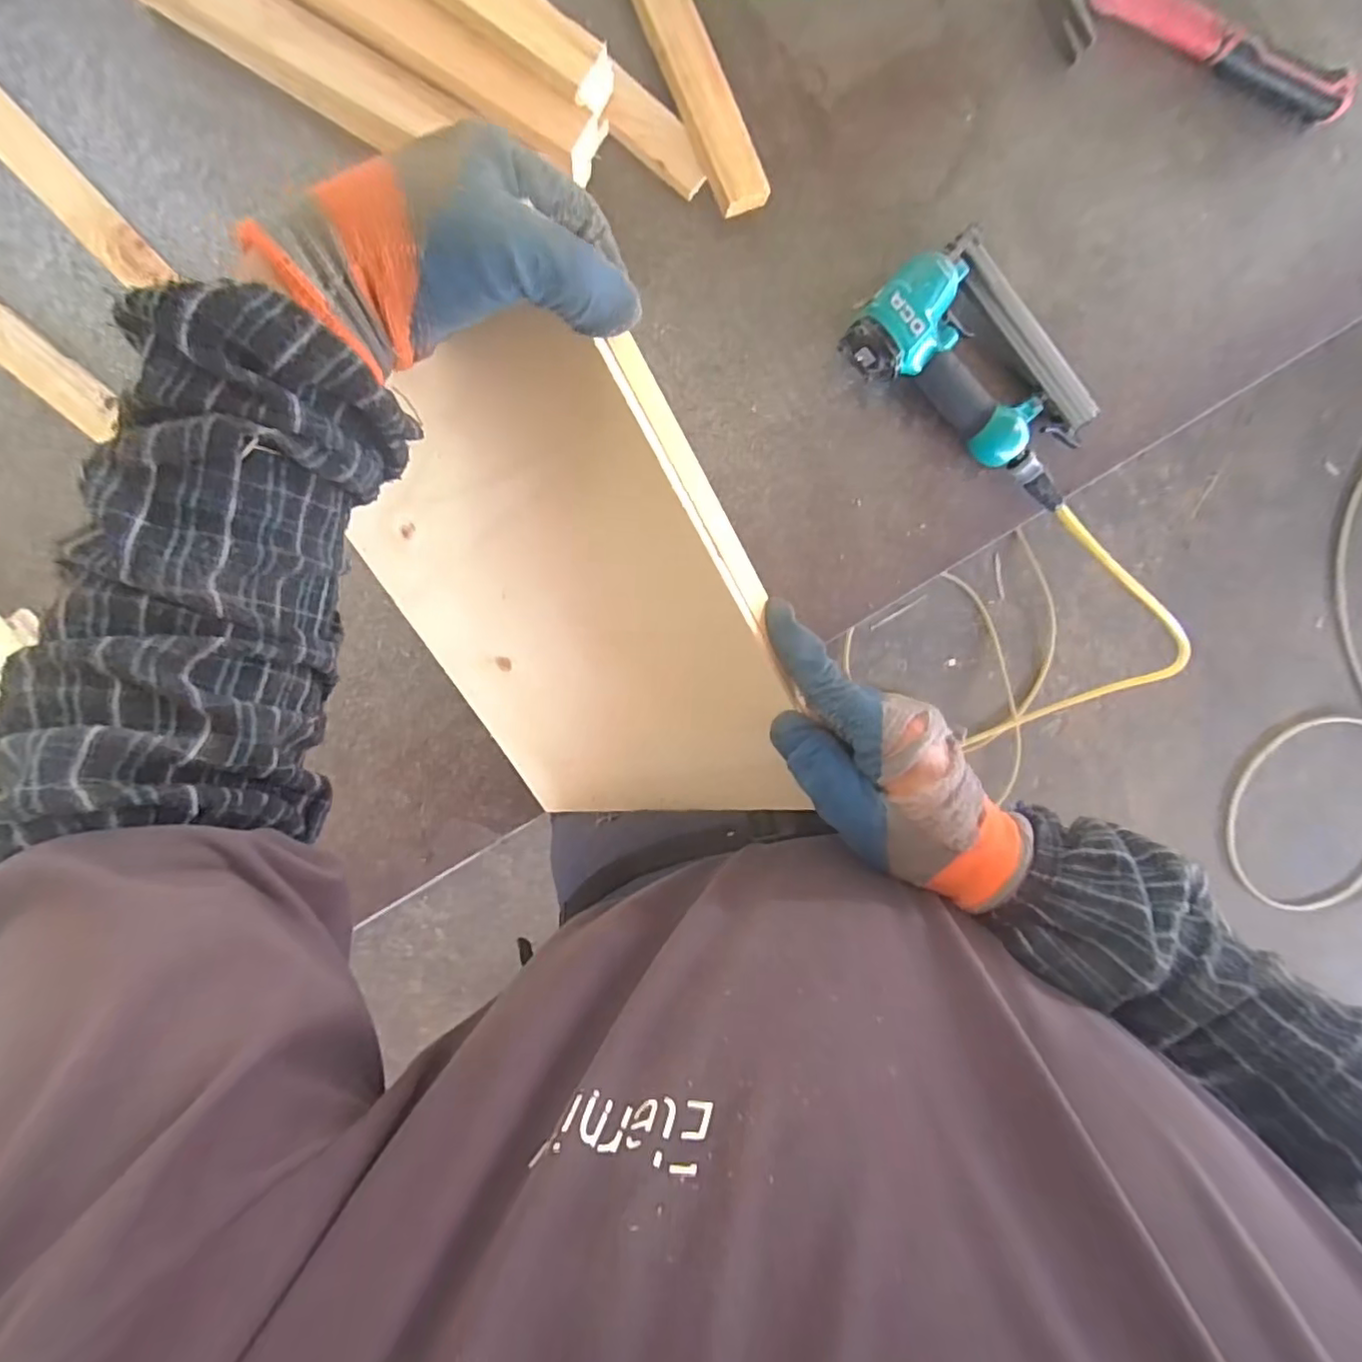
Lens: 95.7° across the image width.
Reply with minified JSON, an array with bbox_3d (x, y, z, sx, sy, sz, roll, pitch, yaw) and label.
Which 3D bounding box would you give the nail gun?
[{"bbox_3d":[0.290,-0.303,0.565,0.248,0.062,0.158,29,92,-9],"label":"nail gun"}]

